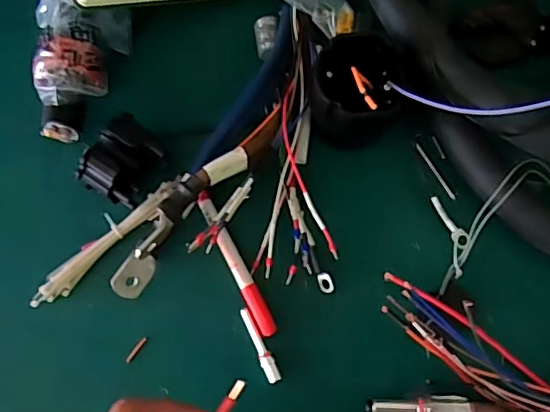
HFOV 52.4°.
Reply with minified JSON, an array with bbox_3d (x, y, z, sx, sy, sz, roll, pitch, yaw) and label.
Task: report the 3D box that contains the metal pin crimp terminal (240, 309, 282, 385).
[{"bbox_3d":[-0.011,0.102,0.409,0.010,0.004,0.057,-23,76,-6],"label":"metal pin crimp terminal"}]

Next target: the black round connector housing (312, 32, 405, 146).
[{"bbox_3d":[0.061,-0.085,0.425,0.068,0.062,0.067,0,75,0],"label":"black round connector housing"}]

